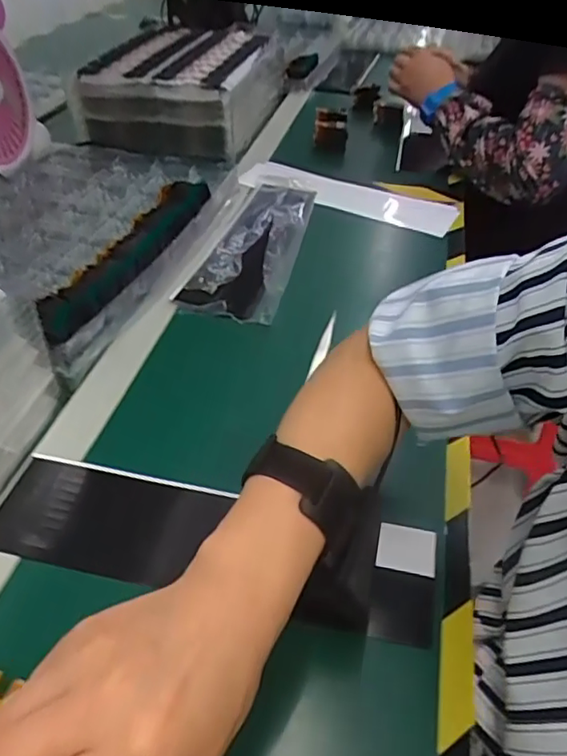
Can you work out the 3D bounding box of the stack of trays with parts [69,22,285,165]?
[{"bbox_3d":[-0.162,-0.531,1.023,0.255,0.110,0.449,8,42,8],"label":"stack of trays with parts"}]

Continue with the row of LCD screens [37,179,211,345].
[{"bbox_3d":[-0.165,-0.131,0.621,0.062,0.046,0.348,10,42,9],"label":"row of LCD screens"}]

